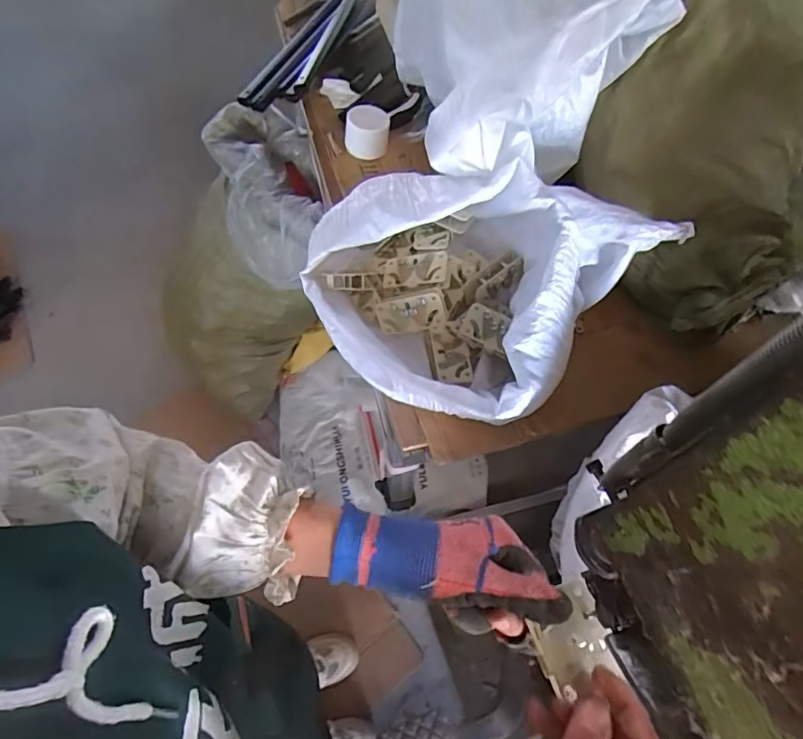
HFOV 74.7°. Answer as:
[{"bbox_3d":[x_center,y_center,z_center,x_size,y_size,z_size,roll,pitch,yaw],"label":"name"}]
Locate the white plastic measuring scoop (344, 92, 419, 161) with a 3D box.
[{"bbox_3d":[-0.031,-0.397,0.827,0.063,0.054,0.149,23,63,11],"label":"white plastic measuring scoop"}]

